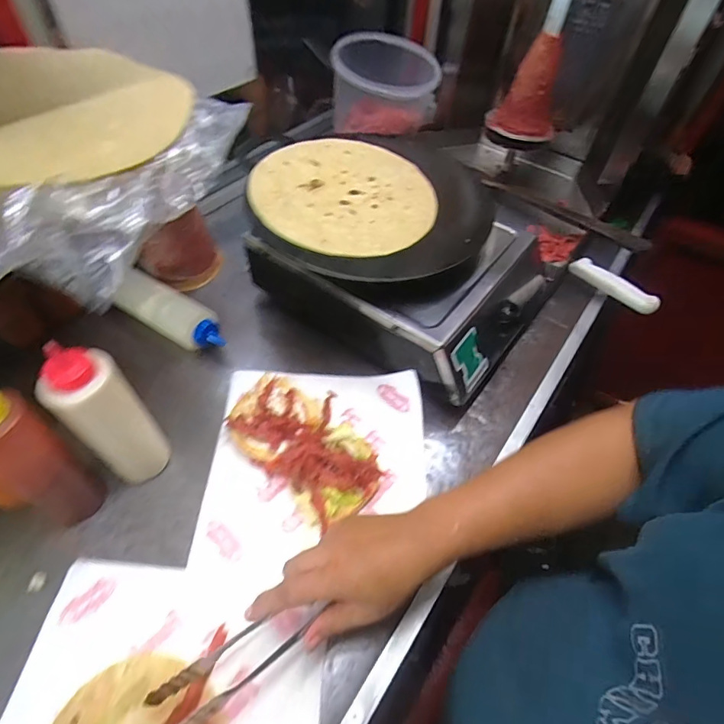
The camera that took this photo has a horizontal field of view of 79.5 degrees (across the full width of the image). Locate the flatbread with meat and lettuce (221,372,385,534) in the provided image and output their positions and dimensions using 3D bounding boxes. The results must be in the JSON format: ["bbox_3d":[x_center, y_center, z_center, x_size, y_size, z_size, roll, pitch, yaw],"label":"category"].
[{"bbox_3d":[-0.064,0.092,0.528,0.203,0.041,0.135,35,55,22],"label":"flatbread with meat and lettuce"}]

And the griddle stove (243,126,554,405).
[{"bbox_3d":[0.062,-0.169,0.654,0.386,0.187,0.365,30,53,18],"label":"griddle stove"}]

